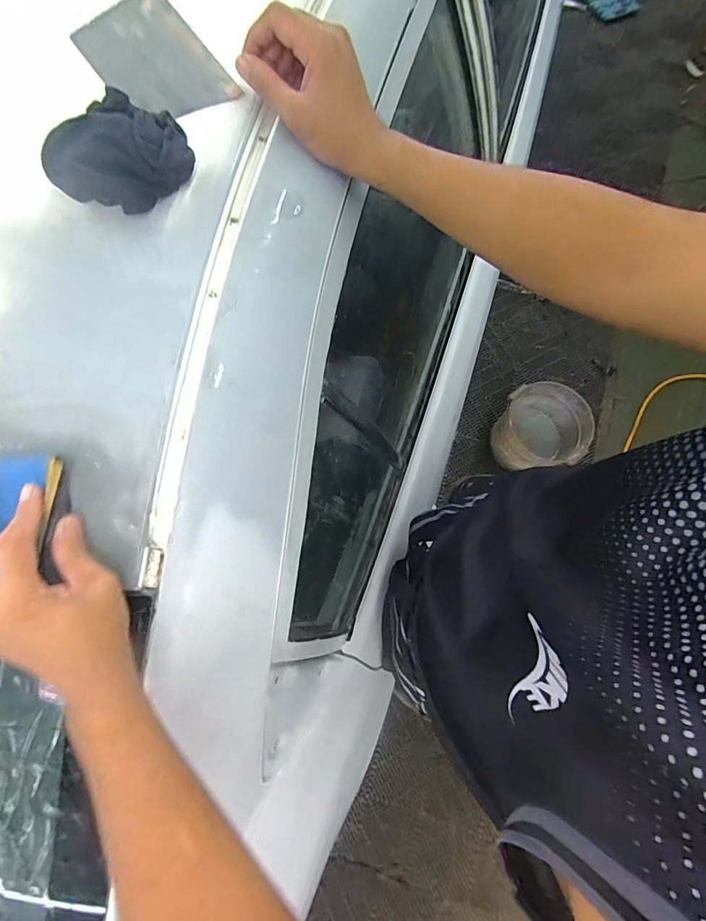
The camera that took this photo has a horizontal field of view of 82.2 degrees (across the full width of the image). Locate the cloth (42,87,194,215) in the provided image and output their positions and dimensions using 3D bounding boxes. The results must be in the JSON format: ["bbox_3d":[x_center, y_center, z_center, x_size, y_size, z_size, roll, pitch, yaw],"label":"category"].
[{"bbox_3d":[-0.184,-0.240,0.317,0.105,0.050,0.059,-6,76,-3],"label":"cloth"}]

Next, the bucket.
[{"bbox_3d":[0.737,-0.118,1.641,0.327,0.335,0.329,-37,80,-10],"label":"bucket"}]

